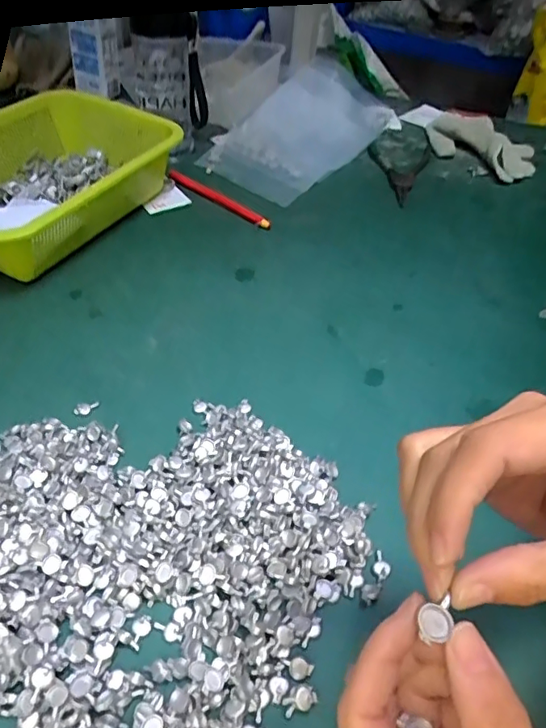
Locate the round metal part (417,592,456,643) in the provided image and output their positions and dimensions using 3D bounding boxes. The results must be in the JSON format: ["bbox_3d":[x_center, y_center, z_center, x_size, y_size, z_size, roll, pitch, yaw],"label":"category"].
[{"bbox_3d":[0.051,0.080,0.170,0.010,0.005,0.010,-4,47,-9],"label":"round metal part"}]

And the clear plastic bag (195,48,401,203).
[{"bbox_3d":[0.043,-0.336,0.753,0.171,0.056,0.306,30,50,21],"label":"clear plastic bag"}]

